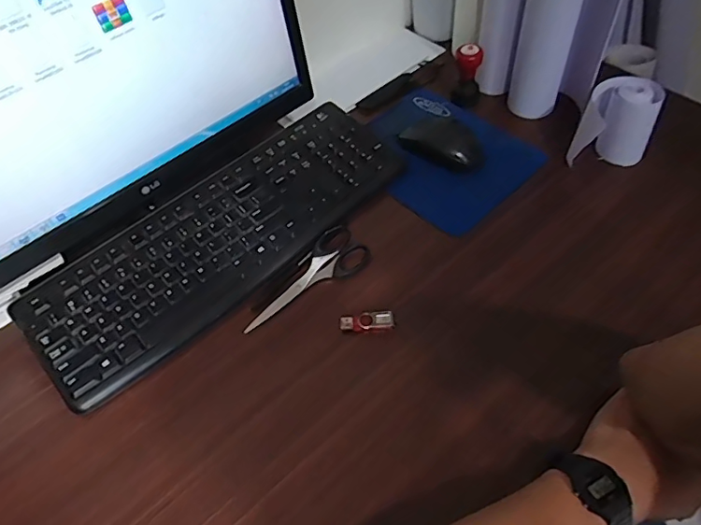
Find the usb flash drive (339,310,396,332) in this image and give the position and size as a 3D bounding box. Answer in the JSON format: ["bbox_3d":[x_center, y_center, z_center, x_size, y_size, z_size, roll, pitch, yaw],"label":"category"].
[{"bbox_3d":[0.017,0.061,0.517,0.054,0.010,0.020,-7,59,-3],"label":"usb flash drive"}]

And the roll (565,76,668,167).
[{"bbox_3d":[0.306,-0.155,0.607,0.082,0.090,0.073,33,65,19],"label":"roll"}]

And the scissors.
[{"bbox_3d":[-0.050,0.018,0.557,0.154,0.015,0.056,-36,64,-19],"label":"scissors"}]

